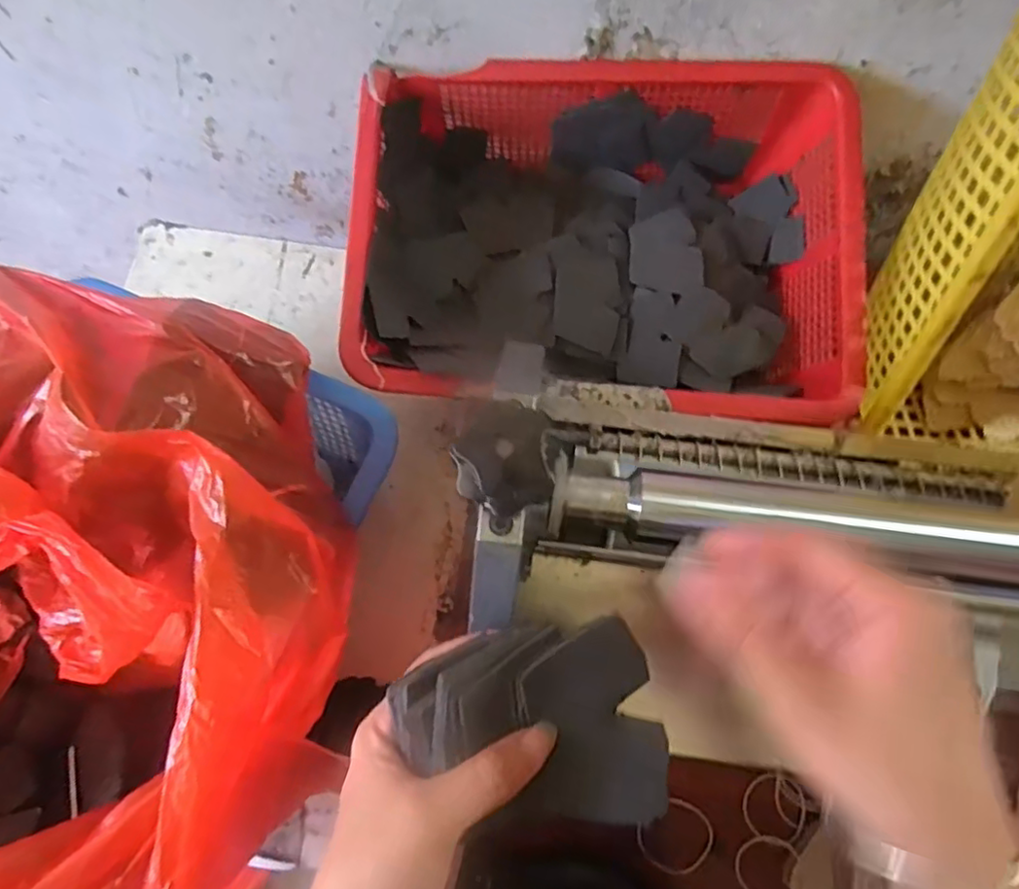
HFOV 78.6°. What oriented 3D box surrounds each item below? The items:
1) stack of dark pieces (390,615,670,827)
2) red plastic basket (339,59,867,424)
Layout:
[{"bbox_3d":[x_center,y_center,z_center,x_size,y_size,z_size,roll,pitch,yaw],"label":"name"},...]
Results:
[{"bbox_3d":[0.011,0.110,0.249,0.110,0.035,0.075,5,75,1],"label":"stack of dark pieces"},{"bbox_3d":[0.072,-0.158,0.517,0.387,0.101,0.288,4,75,1],"label":"red plastic basket"}]

